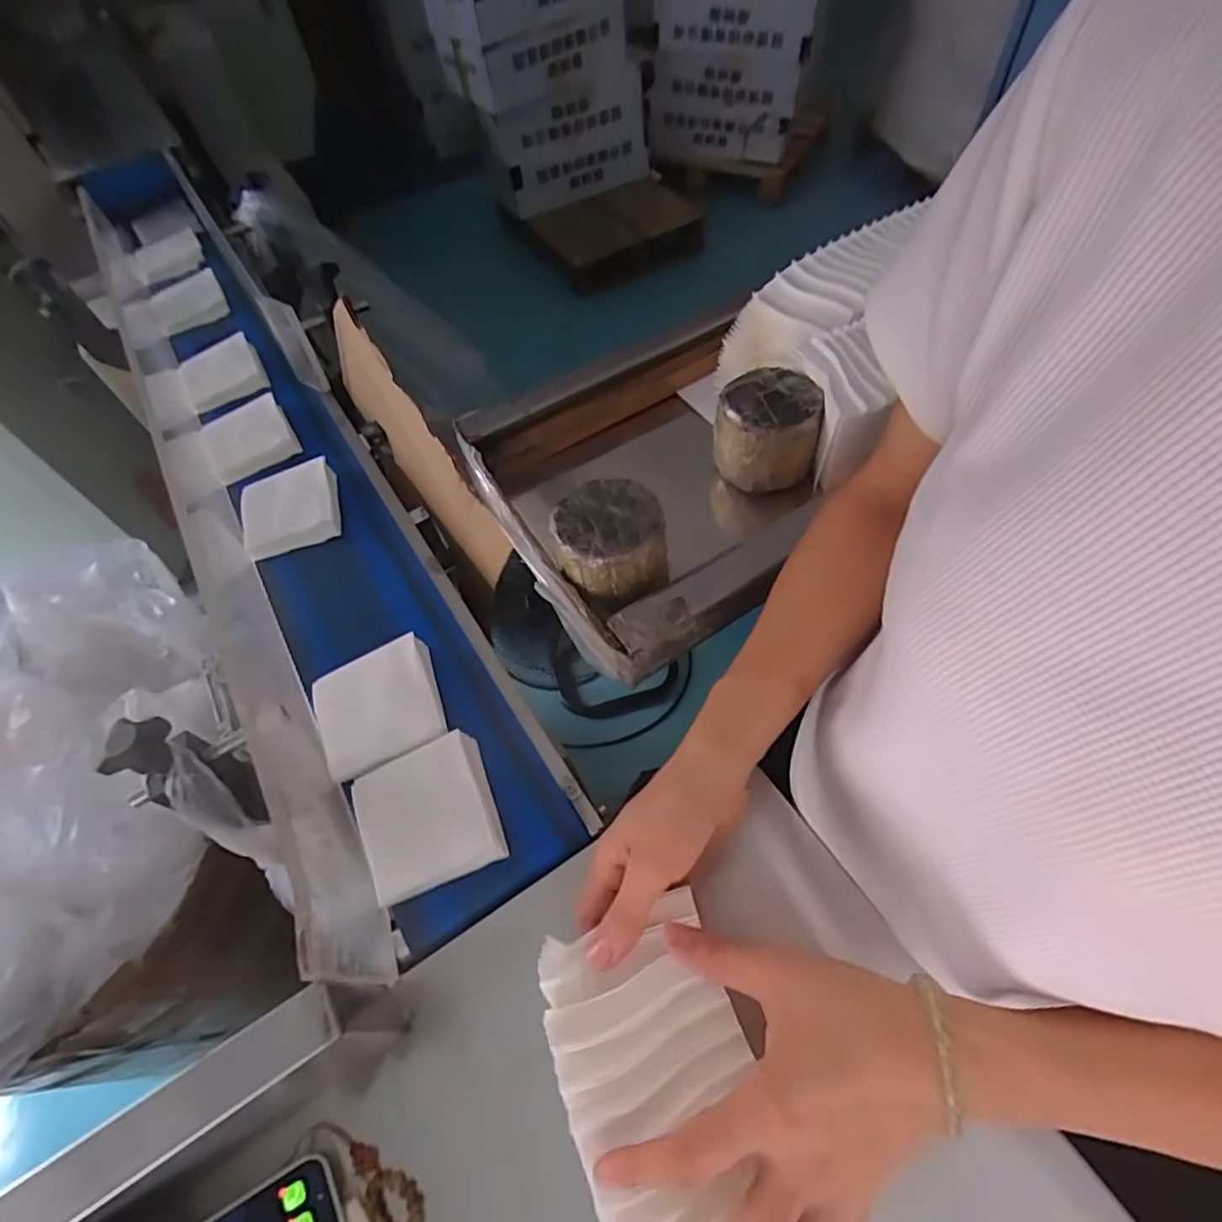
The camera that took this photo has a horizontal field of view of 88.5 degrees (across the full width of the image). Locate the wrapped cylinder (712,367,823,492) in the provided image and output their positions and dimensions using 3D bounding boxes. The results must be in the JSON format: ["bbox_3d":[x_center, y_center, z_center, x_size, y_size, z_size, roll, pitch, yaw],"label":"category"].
[{"bbox_3d":[0.136,-0.158,0.554,0.085,0.070,0.081,9,58,11],"label":"wrapped cylinder"}]

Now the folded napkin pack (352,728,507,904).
[{"bbox_3d":[-0.137,0.151,0.468,0.096,0.023,0.099,-20,58,-9],"label":"folded napkin pack"}]

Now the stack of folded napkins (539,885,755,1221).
[{"bbox_3d":[0.023,0.232,0.315,0.093,0.015,0.146,-17,57,-7],"label":"stack of folded napkins"}]

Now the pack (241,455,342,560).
[{"bbox_3d":[-0.333,-0.109,0.654,0.097,0.028,0.101,-20,58,-8],"label":"pack"}]

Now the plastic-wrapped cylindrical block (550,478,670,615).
[{"bbox_3d":[-0.001,-0.053,0.495,0.078,0.060,0.077,-2,57,3],"label":"plastic-wrapped cylindrical block"}]

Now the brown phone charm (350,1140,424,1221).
[{"bbox_3d":[-0.130,0.336,0.367,0.027,0.011,0.057,-31,60,-15],"label":"brown phone charm"}]

